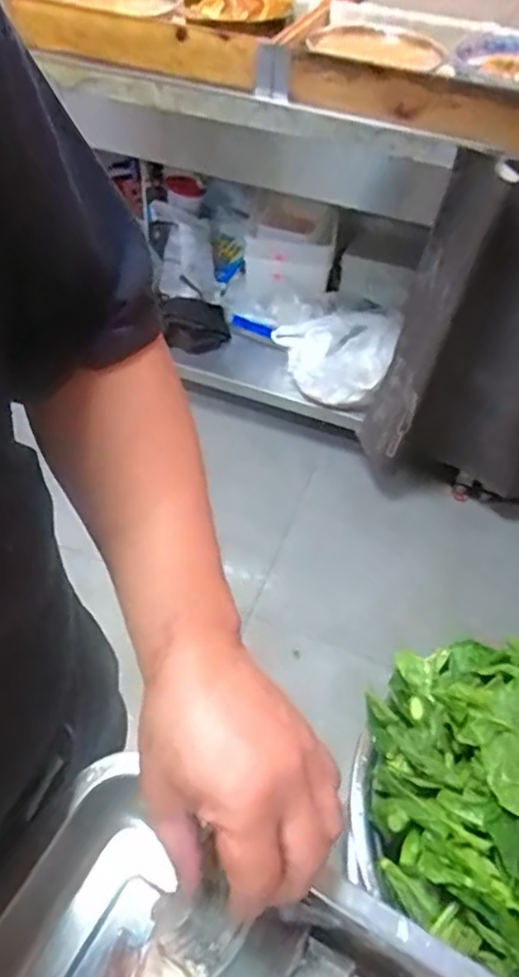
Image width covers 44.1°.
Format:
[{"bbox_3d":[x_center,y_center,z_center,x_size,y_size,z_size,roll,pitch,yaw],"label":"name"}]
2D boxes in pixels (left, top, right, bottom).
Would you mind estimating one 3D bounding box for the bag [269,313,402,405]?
[{"bbox_3d":[0.190,-0.342,1.579,0.276,0.183,0.205,26,53,16],"label":"bag"}]

